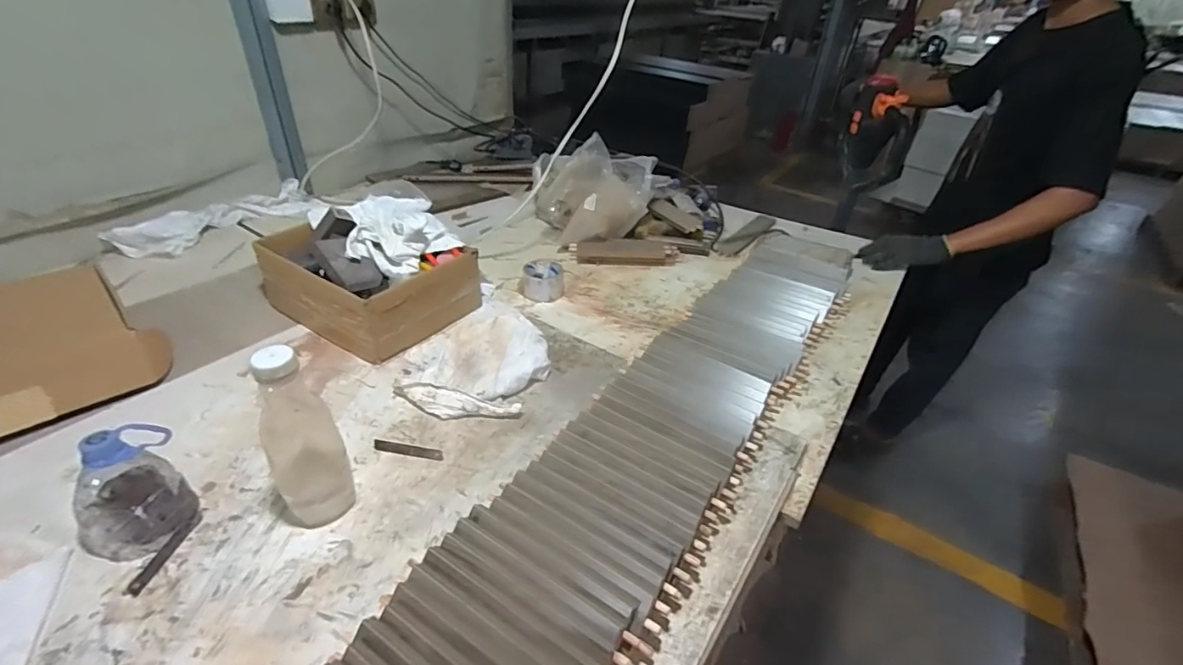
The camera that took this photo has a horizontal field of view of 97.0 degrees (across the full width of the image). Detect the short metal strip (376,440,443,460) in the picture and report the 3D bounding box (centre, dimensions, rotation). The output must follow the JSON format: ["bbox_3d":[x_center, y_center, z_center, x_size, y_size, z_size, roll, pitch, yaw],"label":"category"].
[{"bbox_3d":[-0.251,0.163,0.724,0.100,0.007,0.017,8,35,7],"label":"short metal strip"}]

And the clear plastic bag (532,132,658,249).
[{"bbox_3d":[0.025,-0.348,1.307,0.252,0.211,0.287,10,35,9],"label":"clear plastic bag"}]

